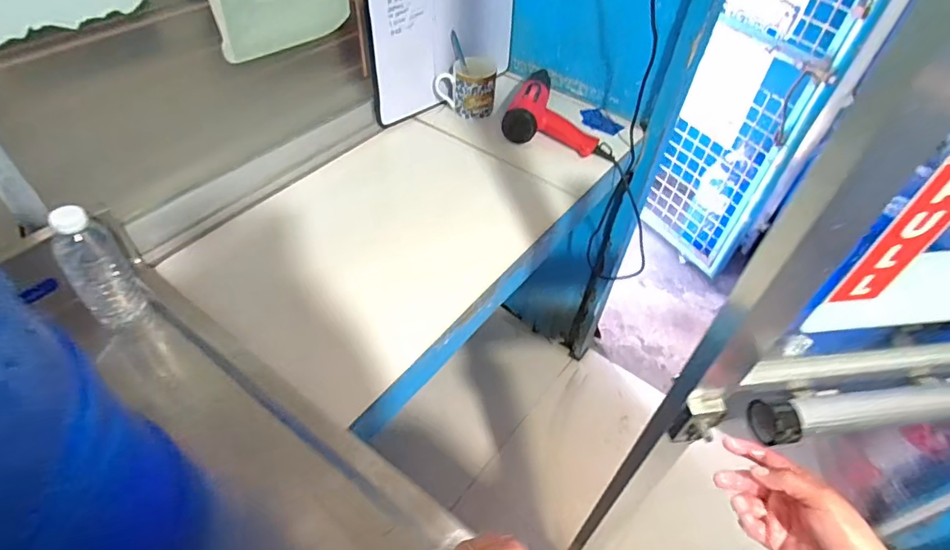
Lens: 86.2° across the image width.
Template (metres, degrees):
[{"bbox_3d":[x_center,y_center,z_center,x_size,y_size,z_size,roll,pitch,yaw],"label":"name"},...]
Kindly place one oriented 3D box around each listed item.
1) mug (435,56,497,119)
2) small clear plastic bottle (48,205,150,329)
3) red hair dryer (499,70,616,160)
[{"bbox_3d":[-0.019,-0.398,1.072,0.120,0.092,0.085,1,48,-3],"label":"mug"},{"bbox_3d":[-0.442,-0.006,0.593,0.059,0.173,0.058,-34,58,-30],"label":"small clear plastic bottle"},{"bbox_3d":[0.182,-0.331,1.034,0.217,0.072,0.166,14,48,8],"label":"red hair dryer"}]

